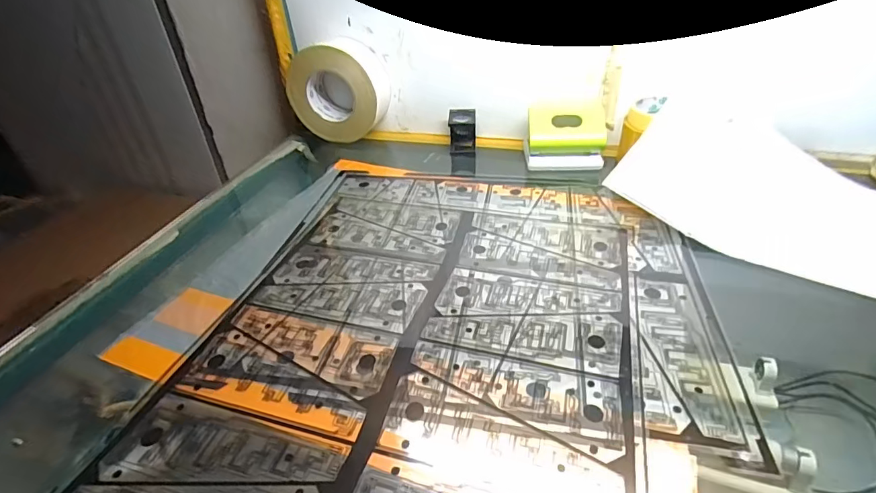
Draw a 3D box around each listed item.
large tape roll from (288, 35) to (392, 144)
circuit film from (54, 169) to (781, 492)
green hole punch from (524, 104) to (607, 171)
[{"bbox_3d":[-0.146,-0.229,0.672,0.142,0.130,0.066,6,38,12],"label":"large tape roll"},{"bbox_3d":[0.015,0.057,0.391,0.418,0.010,0.471,8,38,14],"label":"circuit film"},{"bbox_3d":[0.166,-0.149,0.596,0.100,0.064,0.059,1,37,6],"label":"green hole punch"}]

